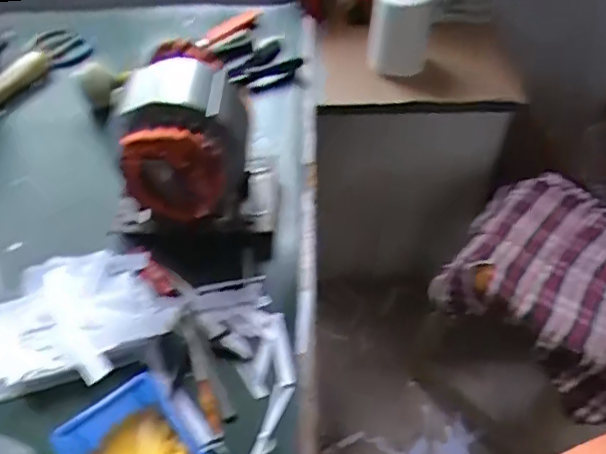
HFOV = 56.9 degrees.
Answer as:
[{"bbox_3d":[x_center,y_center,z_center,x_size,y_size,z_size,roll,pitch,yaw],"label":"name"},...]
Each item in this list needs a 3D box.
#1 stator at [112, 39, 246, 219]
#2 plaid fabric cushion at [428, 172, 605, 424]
[{"bbox_3d":[-0.126,-0.102,0.614,0.116,0.124,0.145,1,49,3],"label":"stator"},{"bbox_3d":[0.467,0.089,1.024,0.373,0.122,0.389,-37,57,-27],"label":"plaid fabric cushion"}]

